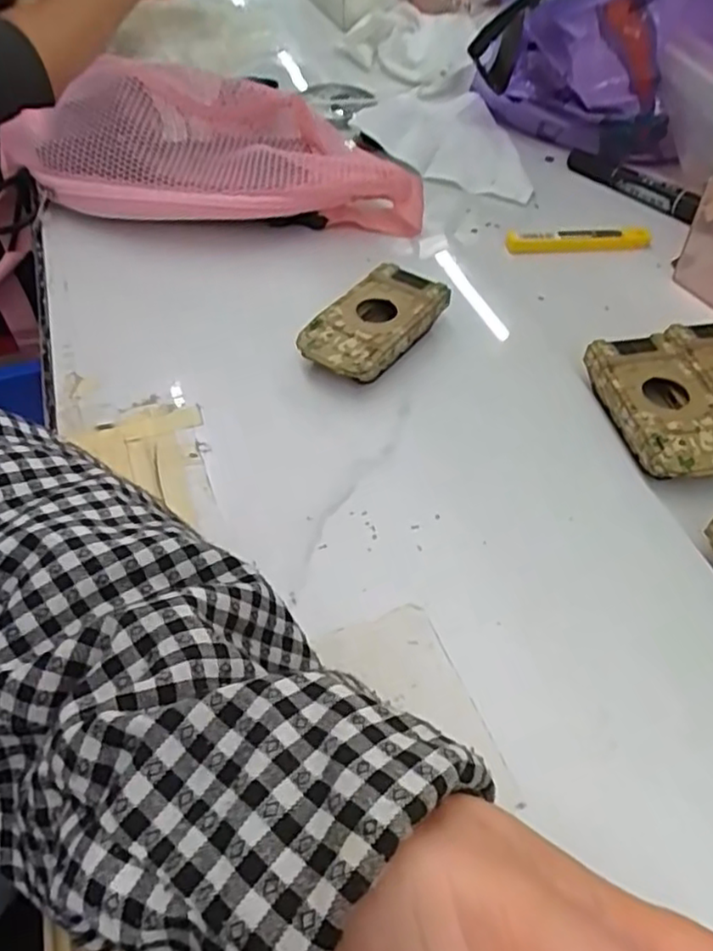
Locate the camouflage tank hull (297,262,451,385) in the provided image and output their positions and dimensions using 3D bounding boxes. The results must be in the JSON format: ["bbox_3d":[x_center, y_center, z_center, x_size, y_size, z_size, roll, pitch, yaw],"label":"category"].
[{"bbox_3d":[0.012,-0.088,0.403,0.048,0.025,0.092,31,55,23],"label":"camouflage tank hull"}]

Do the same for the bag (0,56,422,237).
[{"bbox_3d":[-0.112,-0.233,0.490,0.316,0.082,0.111,2,49,1],"label":"bag"}]

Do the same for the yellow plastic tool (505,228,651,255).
[{"bbox_3d":[0.159,-0.169,0.488,0.101,0.011,0.019,0,49,-1],"label":"yellow plastic tool"}]

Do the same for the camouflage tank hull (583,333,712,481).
[{"bbox_3d":[0.161,-0.033,0.362,0.050,0.026,0.092,-10,50,-9],"label":"camouflage tank hull"}]

